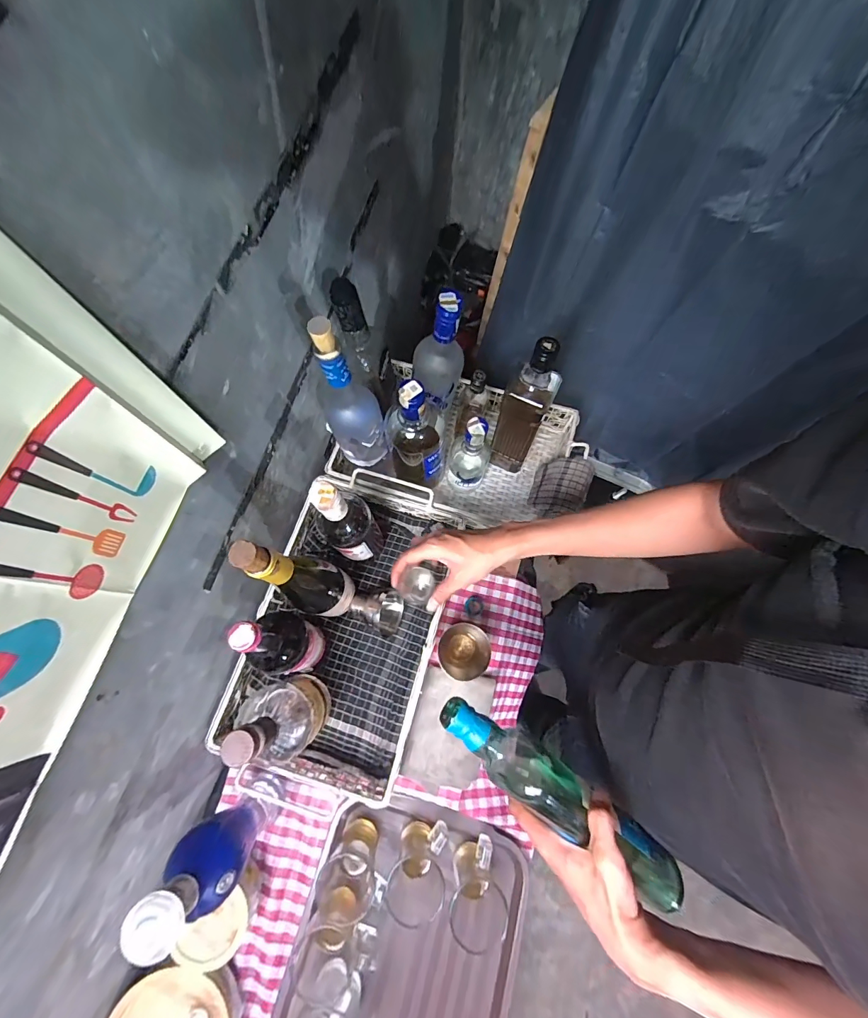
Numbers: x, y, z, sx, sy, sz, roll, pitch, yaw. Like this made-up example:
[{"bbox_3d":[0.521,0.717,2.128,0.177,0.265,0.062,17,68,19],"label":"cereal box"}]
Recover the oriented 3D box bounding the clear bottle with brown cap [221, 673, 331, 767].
[{"bbox_3d":[-0.190,0.265,0.501,0.075,0.230,0.082,-29,76,-9],"label":"clear bottle with brown cap"}]

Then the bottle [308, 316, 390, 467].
[{"bbox_3d":[-0.113,-0.147,0.517,0.076,0.260,0.086,-22,75,-8],"label":"bottle"}]

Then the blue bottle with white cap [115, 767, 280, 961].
[{"bbox_3d":[-0.255,0.409,0.481,0.073,0.274,0.062,41,77,10],"label":"blue bottle with white cap"}]

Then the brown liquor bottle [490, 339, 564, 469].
[{"bbox_3d":[0.140,-0.153,0.611,0.072,0.290,0.084,16,74,4],"label":"brown liquor bottle"}]

